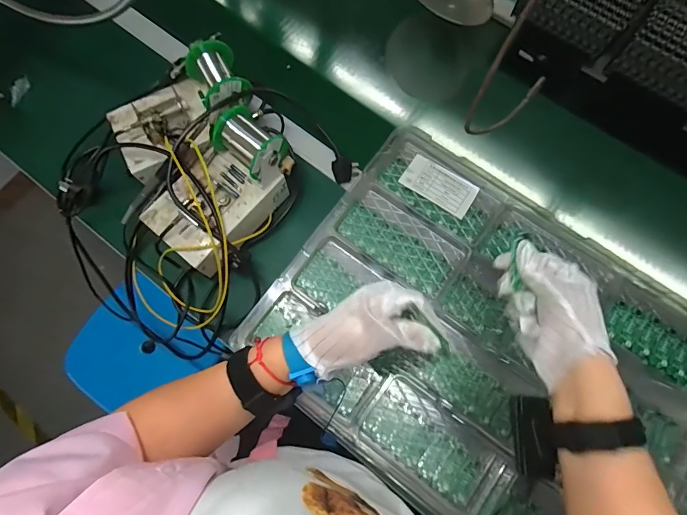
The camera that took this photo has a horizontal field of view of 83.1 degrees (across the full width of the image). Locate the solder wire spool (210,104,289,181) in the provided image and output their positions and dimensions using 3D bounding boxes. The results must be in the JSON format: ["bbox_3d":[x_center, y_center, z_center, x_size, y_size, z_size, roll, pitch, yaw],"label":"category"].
[{"bbox_3d":[-0.128,-0.154,0.528,0.095,0.067,0.073,40,79,10],"label":"solder wire spool"}]

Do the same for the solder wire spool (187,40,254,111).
[{"bbox_3d":[-0.175,-0.251,0.551,0.069,0.058,0.096,-30,77,-7],"label":"solder wire spool"}]

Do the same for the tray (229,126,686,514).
[{"bbox_3d":[0.190,0.117,0.506,0.540,0.048,0.415,37,81,7],"label":"tray"}]

